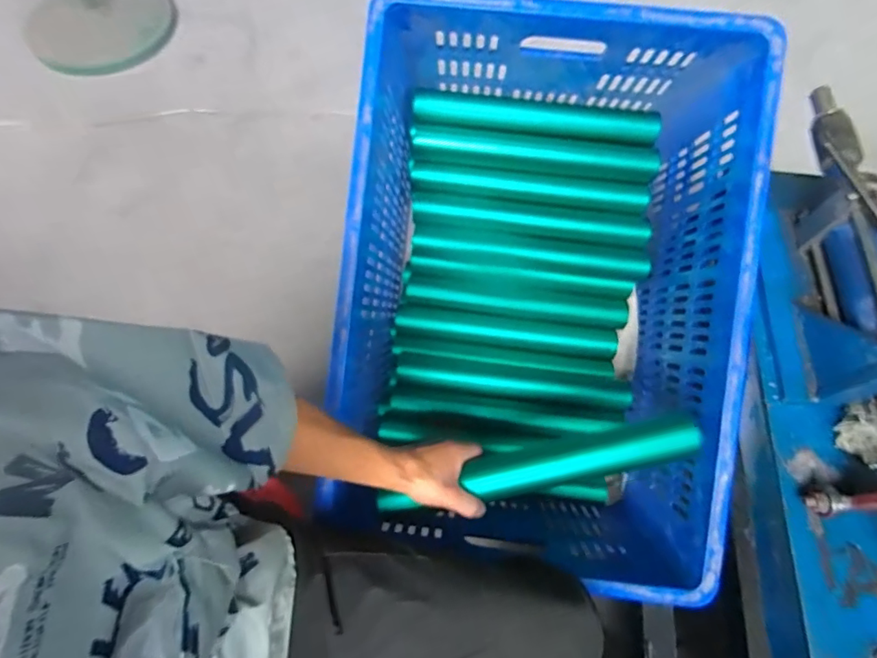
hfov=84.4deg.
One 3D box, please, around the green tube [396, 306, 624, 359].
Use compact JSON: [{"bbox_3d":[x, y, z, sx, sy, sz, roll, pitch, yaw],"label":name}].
[{"bbox_3d":[0.113,0.012,0.797,0.370,0.039,0.046,7,62,1],"label":"green tube"}]

